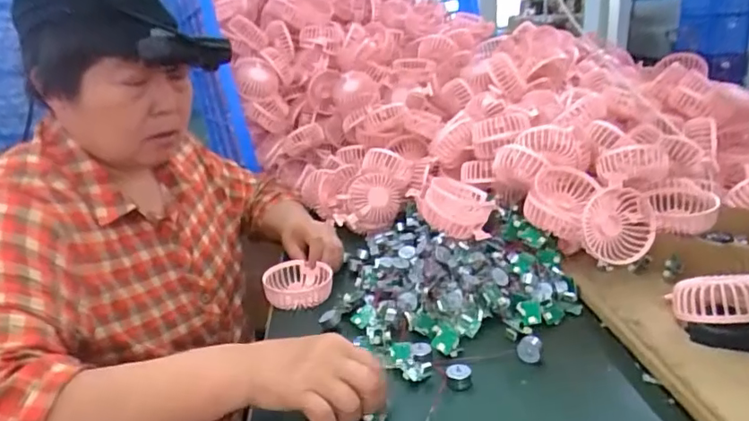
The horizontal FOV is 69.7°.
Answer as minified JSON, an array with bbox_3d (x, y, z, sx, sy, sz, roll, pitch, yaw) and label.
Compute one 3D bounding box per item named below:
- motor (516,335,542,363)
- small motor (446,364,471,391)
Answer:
[{"bbox_3d":[0.156,0.139,0.542,0.023,0.019,0.022,5,20,22],"label":"motor"},{"bbox_3d":[0.080,0.160,0.513,0.024,0.015,0.024,0,19,8],"label":"small motor"}]

